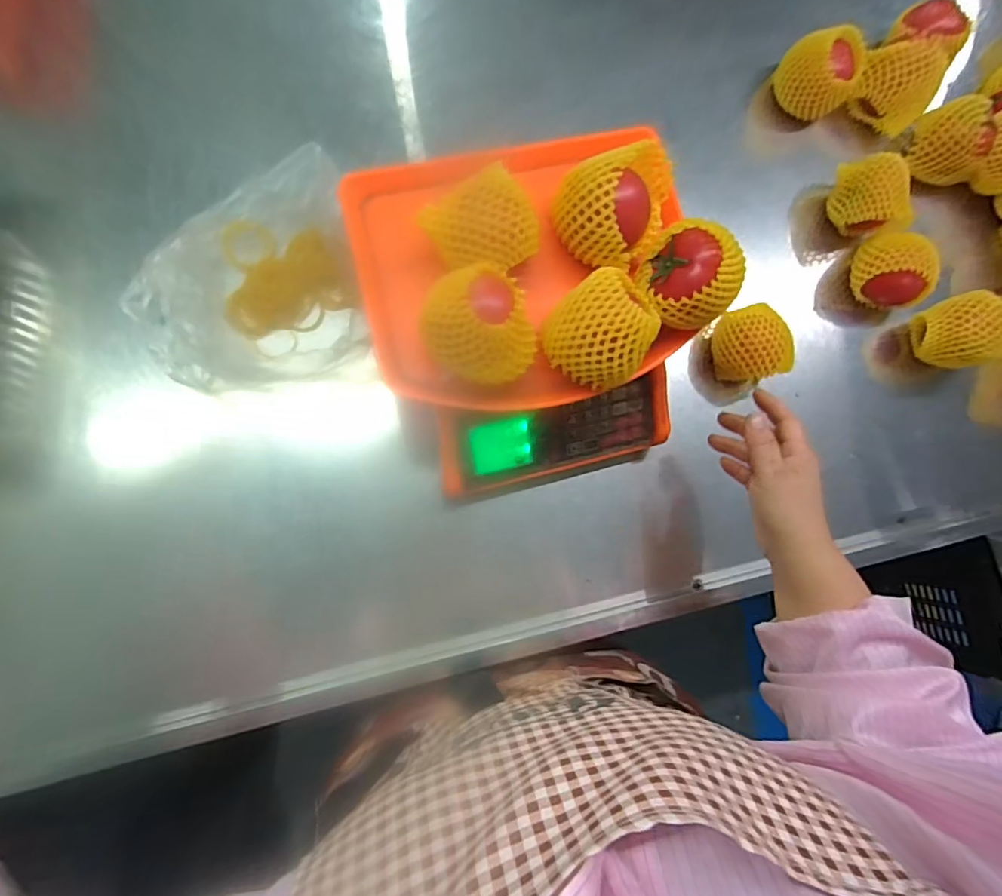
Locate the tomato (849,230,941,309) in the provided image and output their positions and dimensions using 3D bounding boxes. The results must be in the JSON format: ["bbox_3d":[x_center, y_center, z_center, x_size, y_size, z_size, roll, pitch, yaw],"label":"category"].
[{"bbox_3d":[0.436,-0.198,0.598,0.066,0.074,0.086,-22,87,-9],"label":"tomato"}]

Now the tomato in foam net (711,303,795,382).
[{"bbox_3d":[0.266,-0.110,0.572,0.062,0.060,0.077,-17,86,-8],"label":"tomato in foam net"}]

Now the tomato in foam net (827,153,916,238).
[{"bbox_3d":[0.413,-0.279,0.599,0.068,0.076,0.077,0,84,-7],"label":"tomato in foam net"}]

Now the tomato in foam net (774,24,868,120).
[{"bbox_3d":[0.364,-0.428,0.615,0.089,0.084,0.063,43,81,-1],"label":"tomato in foam net"}]

